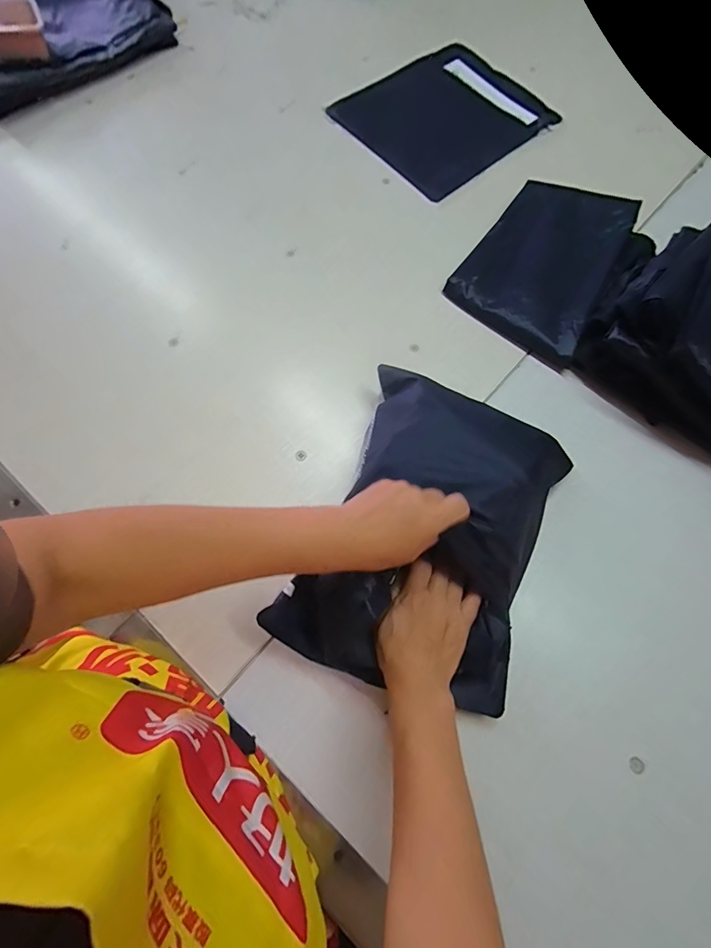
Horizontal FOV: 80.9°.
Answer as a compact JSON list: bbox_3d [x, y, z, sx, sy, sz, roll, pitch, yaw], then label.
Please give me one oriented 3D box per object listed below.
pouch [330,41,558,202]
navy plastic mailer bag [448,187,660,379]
[{"bbox_3d":[0.167,-0.650,0.753,0.343,0.017,0.280,-39,77,-15],"label":"pouch"},{"bbox_3d":[0.287,-0.312,0.612,0.207,0.041,0.272,36,72,9],"label":"navy plastic mailer bag"}]

